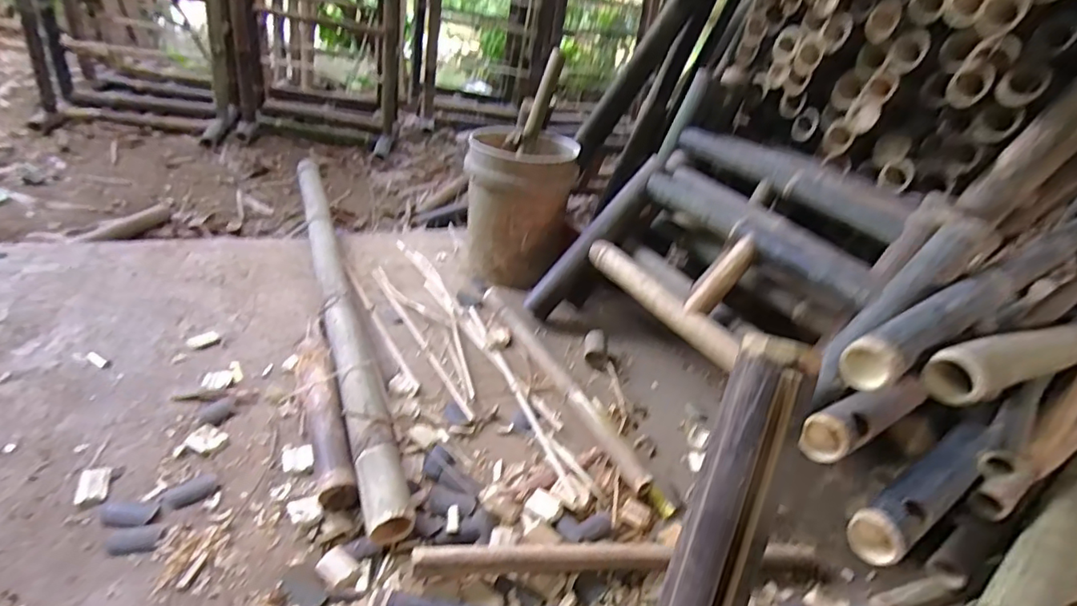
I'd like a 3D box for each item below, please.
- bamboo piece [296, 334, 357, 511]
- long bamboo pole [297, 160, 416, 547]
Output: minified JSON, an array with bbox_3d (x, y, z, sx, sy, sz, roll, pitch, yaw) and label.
[{"bbox_3d":[-0.392,0.195,1.000,0.067,0.062,0.409,-8,37,-26],"label":"bamboo piece"},{"bbox_3d":[-0.506,-0.053,1.363,0.085,0.089,1.487,-6,36,-24],"label":"long bamboo pole"}]

